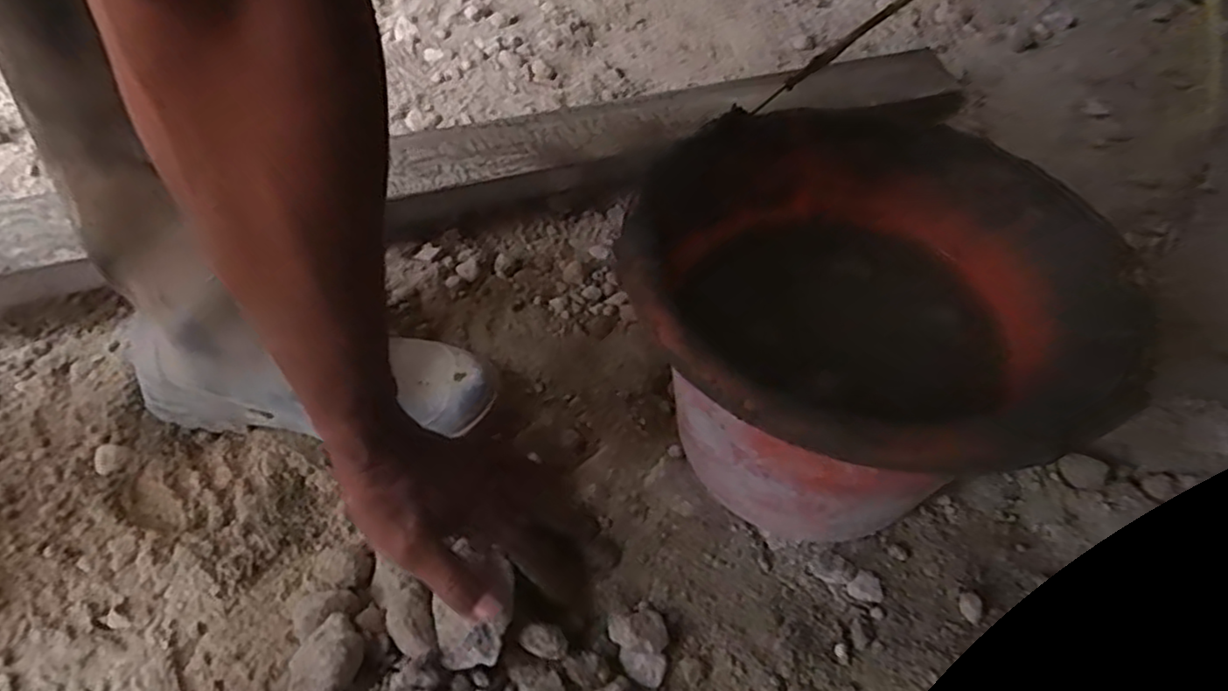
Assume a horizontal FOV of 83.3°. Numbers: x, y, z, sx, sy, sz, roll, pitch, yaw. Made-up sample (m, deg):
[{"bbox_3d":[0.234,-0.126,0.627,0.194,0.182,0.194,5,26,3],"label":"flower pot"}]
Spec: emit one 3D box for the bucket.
[{"bbox_3d":[0.144,0.002,0.458,0.290,0.203,0.261,-15,56,-17],"label":"bucket"}]

